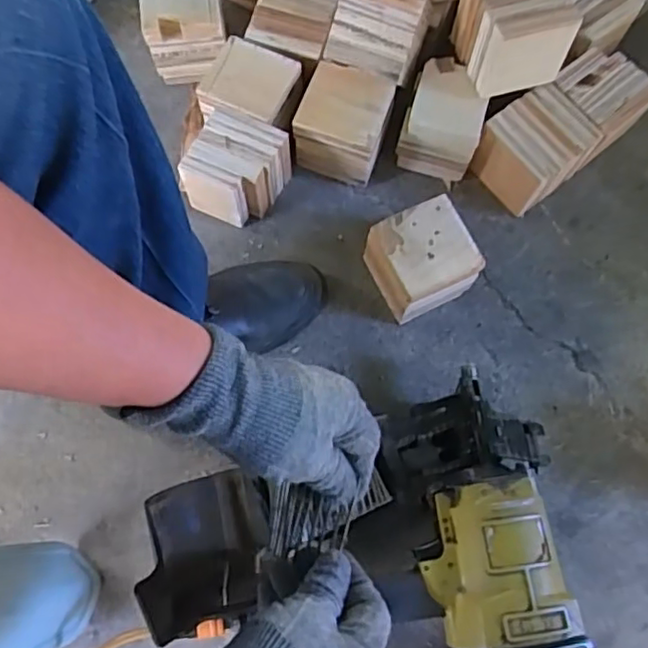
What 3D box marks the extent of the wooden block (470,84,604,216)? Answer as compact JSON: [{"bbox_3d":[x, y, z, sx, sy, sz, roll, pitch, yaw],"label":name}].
[{"bbox_3d":[0.245,-0.202,0.739,0.105,0.085,0.098,-42,79,-11],"label":"wooden block"}]

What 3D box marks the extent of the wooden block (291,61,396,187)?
[{"bbox_3d":[0.022,-0.231,0.739,0.097,0.096,0.091,19,75,4],"label":"wooden block"}]

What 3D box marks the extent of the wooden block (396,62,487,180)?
[{"bbox_3d":[0.141,-0.241,0.743,0.085,0.091,0.094,17,75,4],"label":"wooden block"}]

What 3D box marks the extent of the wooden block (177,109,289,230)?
[{"bbox_3d":[-0.100,-0.175,0.723,0.098,0.096,0.100,21,75,5],"label":"wooden block"}]

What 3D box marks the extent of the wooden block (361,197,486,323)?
[{"bbox_3d":[0.106,-0.068,0.694,0.093,0.096,0.089,-25,76,-8],"label":"wooden block"}]

